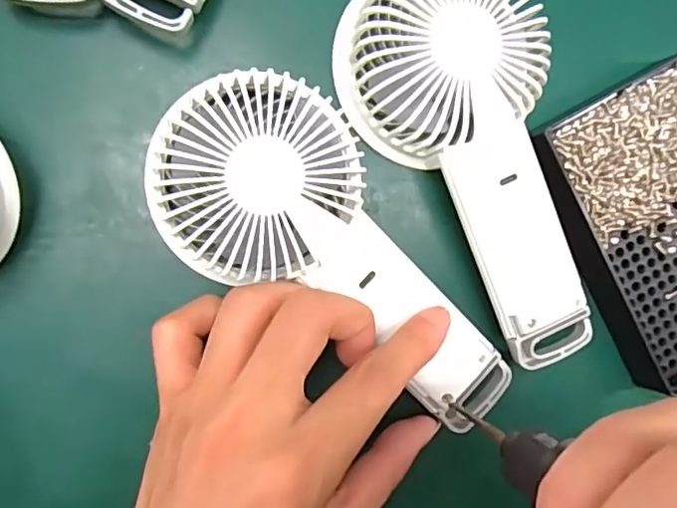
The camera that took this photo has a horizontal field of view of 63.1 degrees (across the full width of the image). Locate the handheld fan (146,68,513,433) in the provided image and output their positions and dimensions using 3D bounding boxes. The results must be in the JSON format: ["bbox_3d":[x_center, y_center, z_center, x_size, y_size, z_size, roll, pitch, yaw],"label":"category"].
[{"bbox_3d":[0.006,0.001,0.226,0.180,0.031,0.078,43,86,-13],"label":"handheld fan"}]

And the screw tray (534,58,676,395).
[{"bbox_3d":[0.154,-0.013,0.263,0.098,0.022,0.137,-29,96,-6],"label":"screw tray"}]

